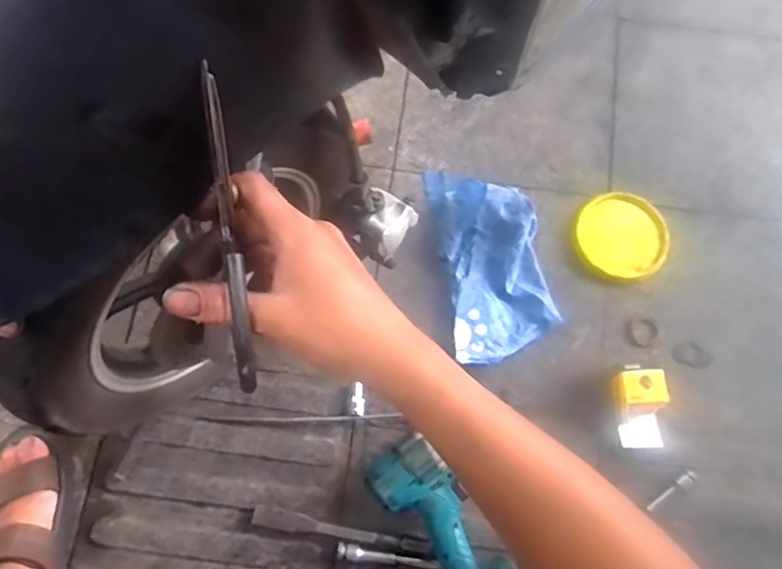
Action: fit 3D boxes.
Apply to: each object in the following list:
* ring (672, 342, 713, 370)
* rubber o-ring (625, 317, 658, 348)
[{"bbox_3d":[0.387,0.090,0.769,0.048,0.007,0.033,15,75,4],"label":"ring"},{"bbox_3d":[0.322,0.061,0.768,0.036,0.008,0.042,39,78,10],"label":"rubber o-ring"}]

